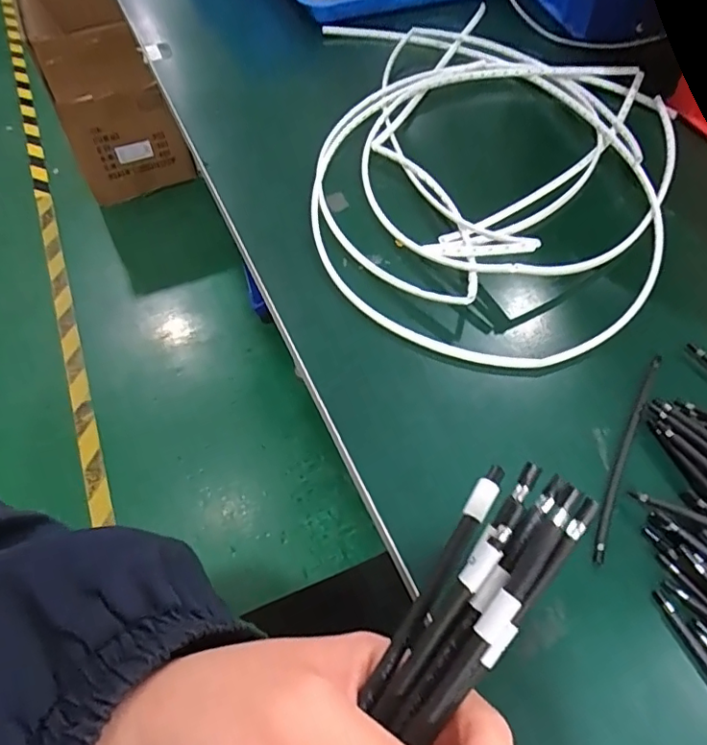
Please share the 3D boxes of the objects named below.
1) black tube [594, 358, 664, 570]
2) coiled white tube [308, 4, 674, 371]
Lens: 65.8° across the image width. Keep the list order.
[{"bbox_3d":[0.171,0.046,0.340,0.008,0.004,0.158,24,58,18],"label":"black tube"},{"bbox_3d":[0.140,-0.224,0.523,0.340,0.036,0.523,2,54,4],"label":"coiled white tube"}]

